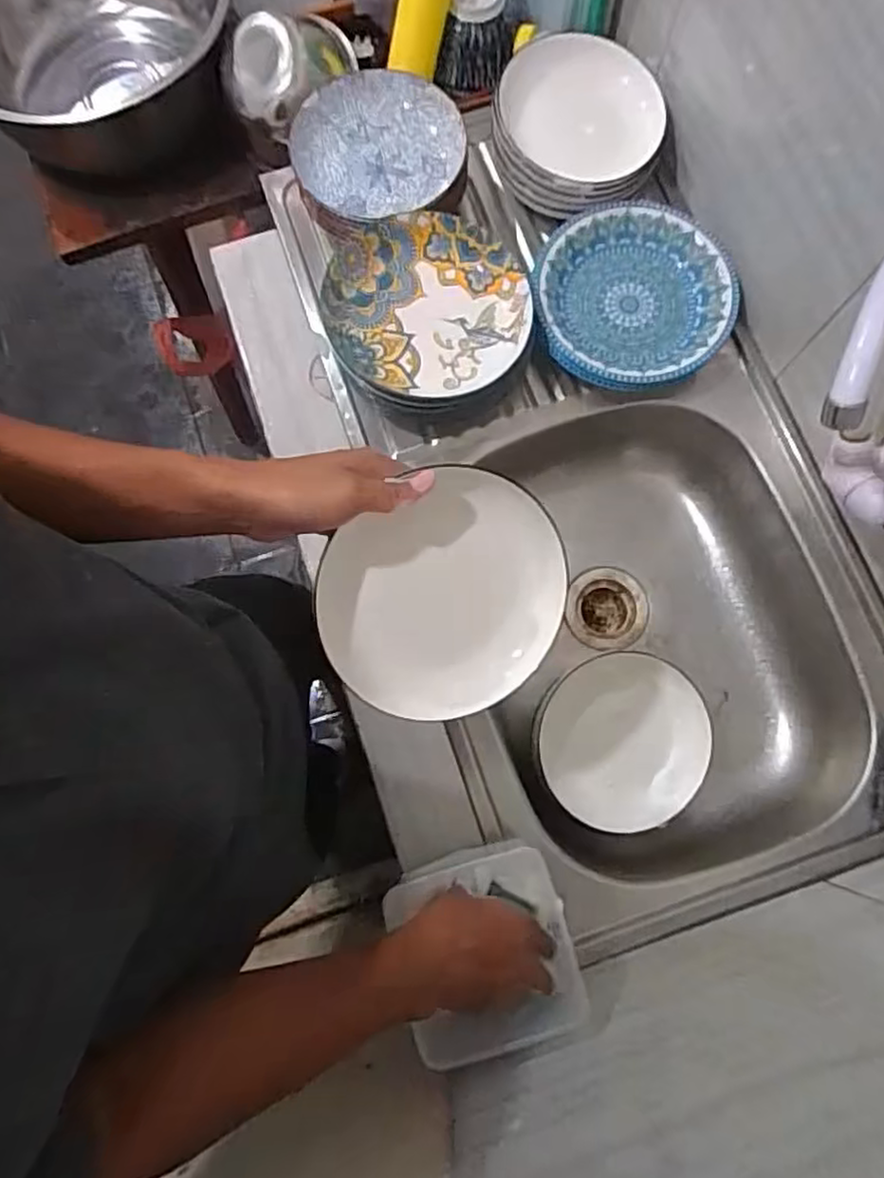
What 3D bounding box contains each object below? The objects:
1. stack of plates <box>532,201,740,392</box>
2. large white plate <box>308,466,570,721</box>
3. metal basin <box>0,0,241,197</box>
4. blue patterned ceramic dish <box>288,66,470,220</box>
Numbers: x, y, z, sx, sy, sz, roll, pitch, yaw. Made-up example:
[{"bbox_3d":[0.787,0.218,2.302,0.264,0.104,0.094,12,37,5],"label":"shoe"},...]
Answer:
[{"bbox_3d":[0.221,-0.331,0.797,0.219,0.057,0.221,-1,78,1],"label":"stack of plates"},{"bbox_3d":[0.006,0.010,0.519,0.191,0.028,0.168,-35,98,-4],"label":"large white plate"},{"bbox_3d":[-0.448,-0.703,0.870,0.343,0.184,0.341,0,78,1],"label":"metal basin"},{"bbox_3d":[-0.073,-0.517,0.789,0.189,0.023,0.181,0,78,1],"label":"blue patterned ceramic dish"}]

